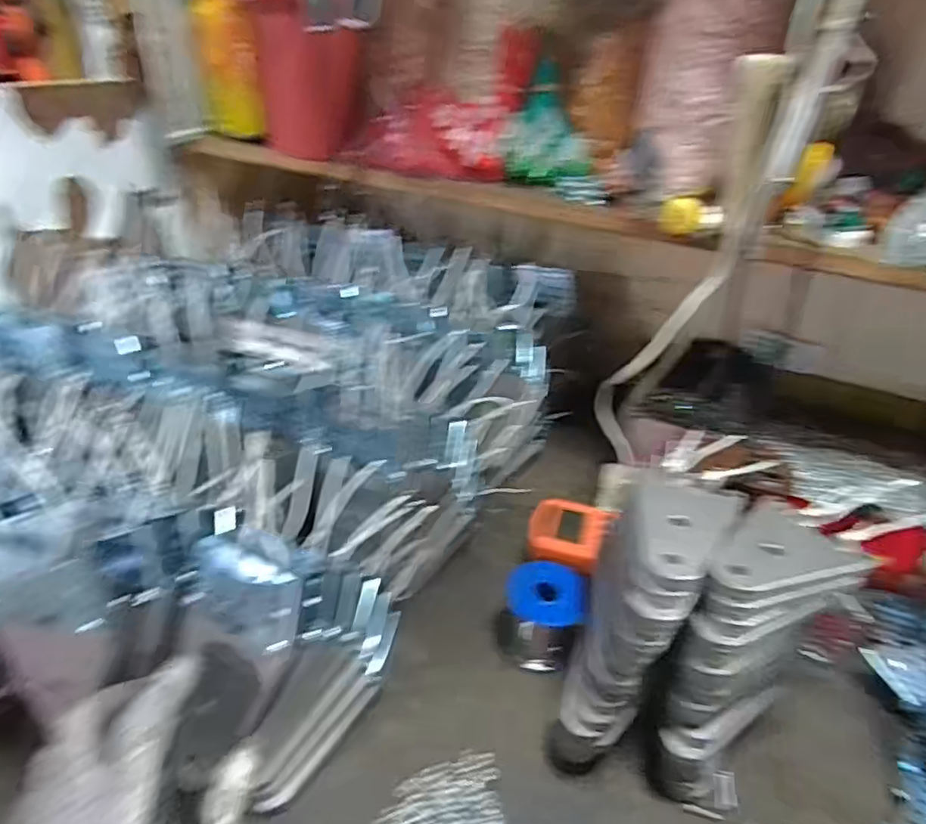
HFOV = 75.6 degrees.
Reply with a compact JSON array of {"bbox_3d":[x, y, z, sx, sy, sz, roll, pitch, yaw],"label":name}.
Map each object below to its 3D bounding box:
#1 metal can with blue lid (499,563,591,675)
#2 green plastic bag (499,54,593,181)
[{"bbox_3d":[0.066,0.169,0.496,0.066,0.066,0.057,13,34,10],"label":"metal can with blue lid"},{"bbox_3d":[0.084,-0.268,0.559,0.068,0.090,0.069,24,37,25],"label":"green plastic bag"}]

